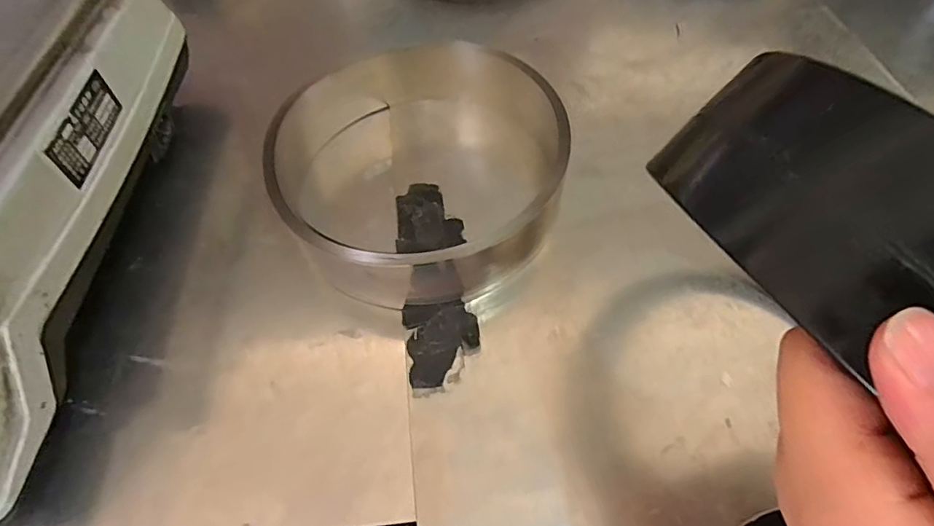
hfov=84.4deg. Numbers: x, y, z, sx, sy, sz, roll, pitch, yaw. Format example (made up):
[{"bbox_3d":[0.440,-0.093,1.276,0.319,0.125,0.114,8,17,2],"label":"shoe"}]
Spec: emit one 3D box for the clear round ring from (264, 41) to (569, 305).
[{"bbox_3d":[-0.044,-0.060,0.312,0.190,0.050,0.160,19,60,14],"label":"clear round ring"}]

